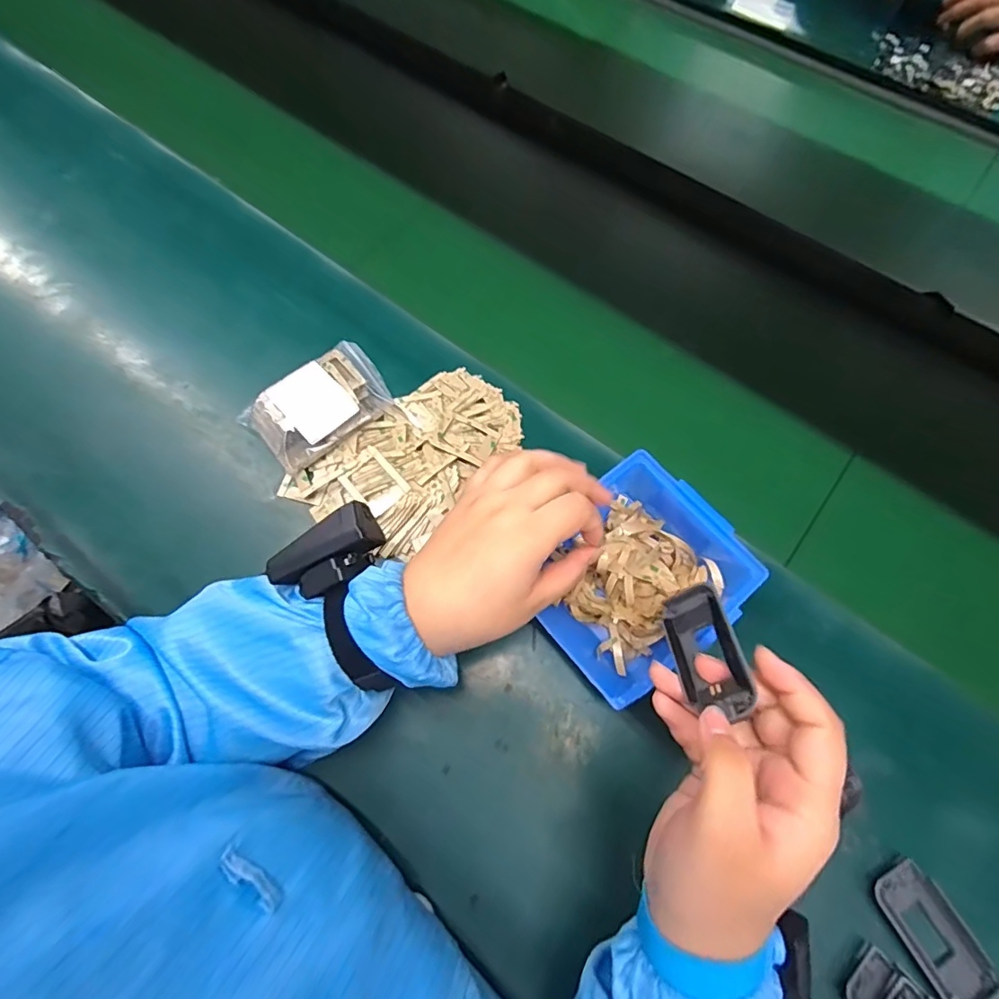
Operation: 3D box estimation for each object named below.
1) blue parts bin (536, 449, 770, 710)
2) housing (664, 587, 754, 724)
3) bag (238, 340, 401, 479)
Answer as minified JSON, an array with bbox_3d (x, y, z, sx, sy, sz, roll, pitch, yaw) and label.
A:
[{"bbox_3d":[0.094,0.055,0.370,0.138,0.061,0.124,-40,74,-12],"label":"blue parts bin"},{"bbox_3d":[0.117,0.084,0.287,0.014,0.036,0.069,25,42,-33],"label":"housing"},{"bbox_3d":[-0.155,-0.082,0.442,0.113,0.023,0.082,-35,73,-10],"label":"bag"}]

